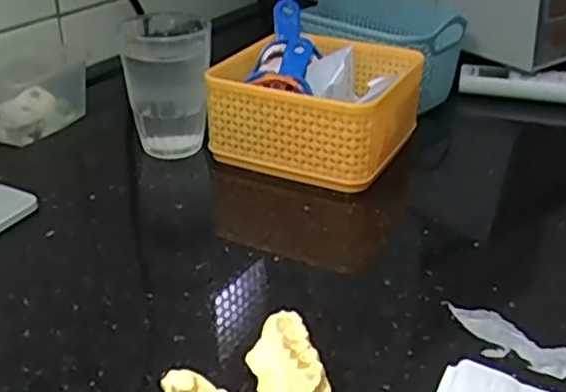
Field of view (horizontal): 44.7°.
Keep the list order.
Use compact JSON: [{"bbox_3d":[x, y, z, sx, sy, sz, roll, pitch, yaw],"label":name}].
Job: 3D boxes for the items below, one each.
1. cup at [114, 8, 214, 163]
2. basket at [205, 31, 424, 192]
[{"bbox_3d":[-0.086,-0.082,0.513,0.061,0.097,0.064,2,29,-1],"label":"cup"},{"bbox_3d":[0.022,-0.070,0.523,0.139,0.069,0.127,17,32,24],"label":"basket"}]

